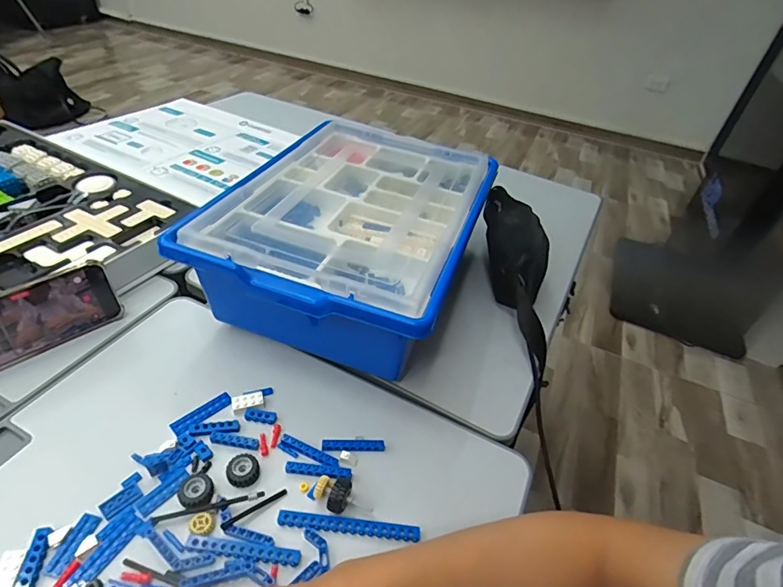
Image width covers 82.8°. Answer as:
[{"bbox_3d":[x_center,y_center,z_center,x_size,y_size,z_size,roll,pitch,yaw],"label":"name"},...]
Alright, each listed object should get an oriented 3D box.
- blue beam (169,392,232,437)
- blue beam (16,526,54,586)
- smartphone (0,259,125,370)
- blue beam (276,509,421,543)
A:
[{"bbox_3d":[-0.199,0.126,0.467,0.063,0.006,0.023,-29,53,-35],"label":"blue beam"},{"bbox_3d":[-0.283,0.217,0.347,0.012,0.007,0.064,-2,42,-11],"label":"blue beam"},{"bbox_3d":[-0.393,0.026,0.491,0.161,0.079,0.013,-31,38,-34],"label":"smartphone"},{"bbox_3d":[-0.038,0.208,0.398,0.126,0.011,0.011,7,41,0],"label":"blue beam"}]

